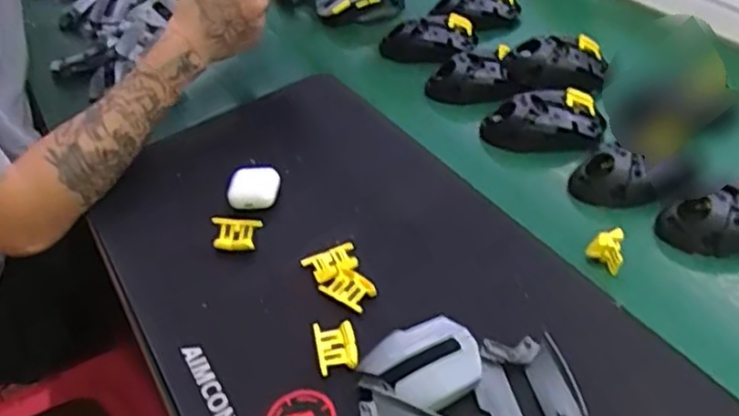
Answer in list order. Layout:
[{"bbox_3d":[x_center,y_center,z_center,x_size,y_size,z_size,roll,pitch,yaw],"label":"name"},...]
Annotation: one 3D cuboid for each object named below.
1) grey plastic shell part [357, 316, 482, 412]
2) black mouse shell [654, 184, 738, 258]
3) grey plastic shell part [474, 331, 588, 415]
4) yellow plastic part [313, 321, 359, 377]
[{"bbox_3d":[0.038,0.103,0.460,0.072,0.016,0.060,-24,44,-18],"label":"grey plastic shell part"},{"bbox_3d":[0.294,0.006,0.547,0.118,0.041,0.059,-9,42,-2],"label":"black mouse shell"},{"bbox_3d":[0.102,0.117,0.438,0.059,0.013,0.079,-13,42,-6],"label":"grey plastic shell part"},{"bbox_3d":[-0.024,0.099,0.491,0.028,0.006,0.040,-12,42,-6],"label":"yellow plastic part"}]

